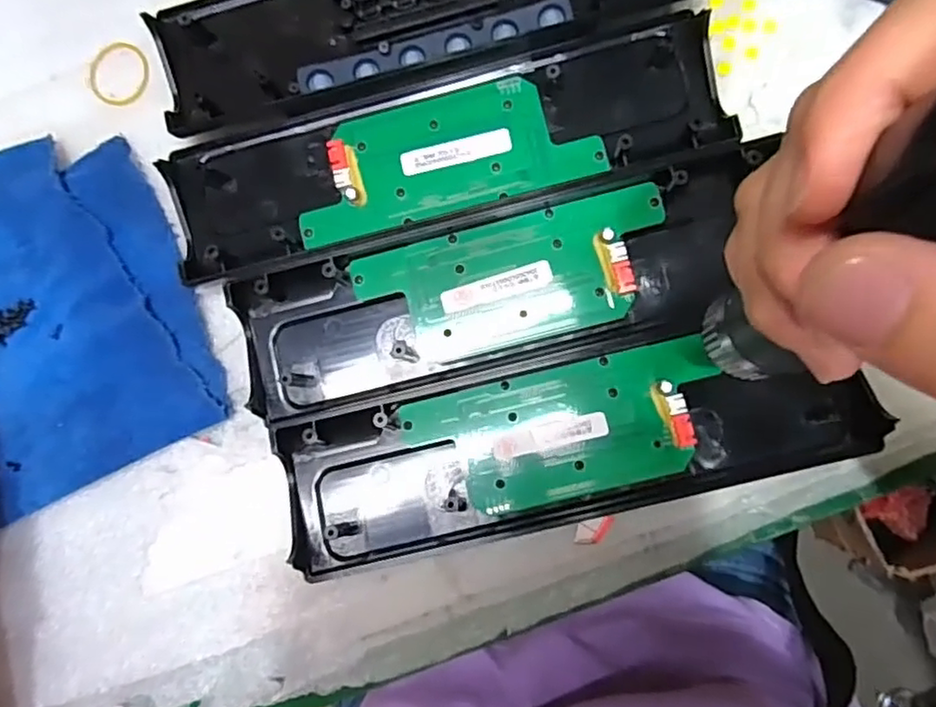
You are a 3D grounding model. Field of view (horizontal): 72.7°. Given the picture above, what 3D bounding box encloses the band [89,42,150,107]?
[{"bbox_3d":[-0.167,-0.134,0.305,0.029,0.004,0.030,0,87,4],"label":"band"}]

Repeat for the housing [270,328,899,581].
[{"bbox_3d":[0.042,0.038,0.270,0.238,0.017,0.067,-13,86,4],"label":"housing"}]

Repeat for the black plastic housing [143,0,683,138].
[{"bbox_3d":[-0.018,-0.160,0.291,0.248,0.019,0.061,-16,86,3],"label":"black plastic housing"}]

